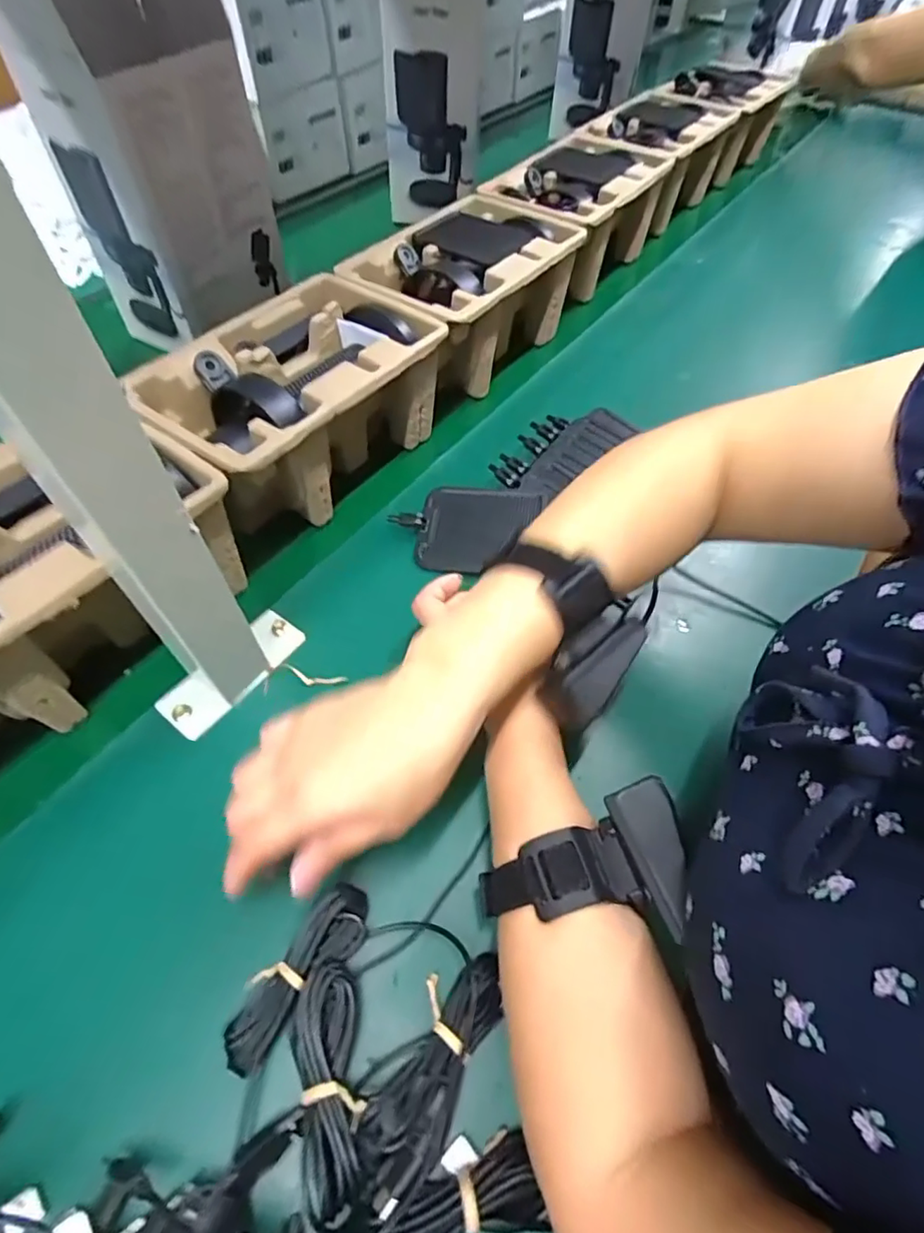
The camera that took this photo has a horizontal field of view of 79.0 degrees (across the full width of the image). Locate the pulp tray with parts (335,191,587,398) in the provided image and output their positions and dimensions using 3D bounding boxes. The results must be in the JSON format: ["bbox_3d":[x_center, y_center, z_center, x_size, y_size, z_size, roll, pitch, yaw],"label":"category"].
[{"bbox_3d":[0.008,-0.329,0.580,0.151,0.106,0.228,32,63,19],"label":"pulp tray with parts"}]

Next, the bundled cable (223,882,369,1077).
[{"bbox_3d":[-0.082,0.179,0.285,0.028,0.020,0.087,35,64,20],"label":"bundled cable"}]

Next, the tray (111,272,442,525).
[{"bbox_3d":[-0.133,-0.180,0.470,0.152,0.094,0.232,33,63,19],"label":"tray"}]

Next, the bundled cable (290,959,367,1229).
[{"bbox_3d":[-0.062,0.213,0.257,0.032,0.028,0.091,-7,58,-4],"label":"bundled cable"}]

